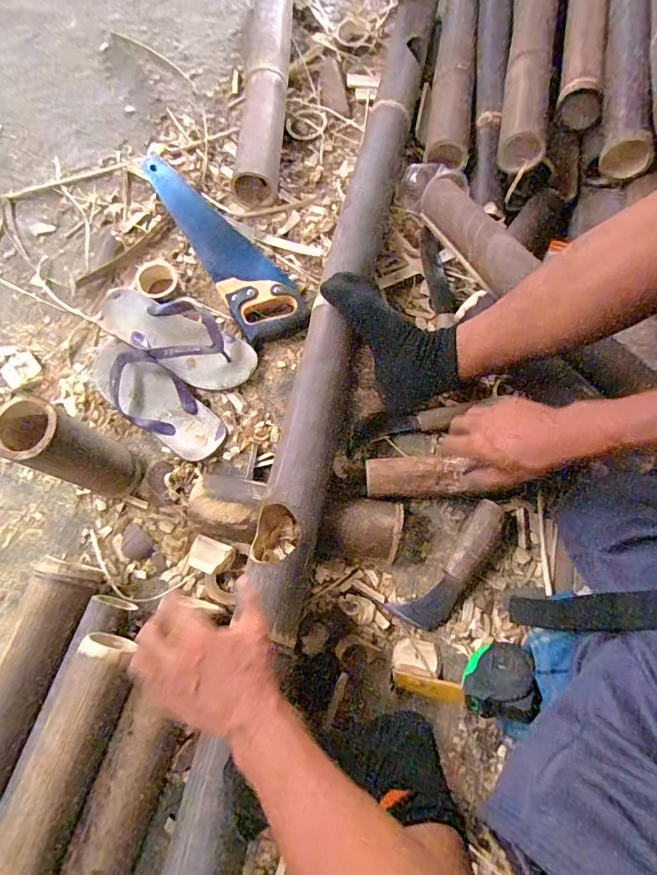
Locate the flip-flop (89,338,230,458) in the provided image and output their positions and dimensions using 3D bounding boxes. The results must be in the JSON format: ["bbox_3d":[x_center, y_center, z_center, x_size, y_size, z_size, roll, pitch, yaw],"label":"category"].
[{"bbox_3d":[-0.267,-0.063,0.654,0.253,0.052,0.093,38,76,10],"label":"flip-flop"}]

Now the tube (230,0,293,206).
[{"bbox_3d":[-0.123,-0.723,0.839,0.087,0.090,0.616,1,71,0],"label":"tube"}]

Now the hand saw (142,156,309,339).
[{"bbox_3d":[-0.186,-0.341,0.752,0.113,0.022,0.441,-32,75,-11],"label":"hand saw"}]

